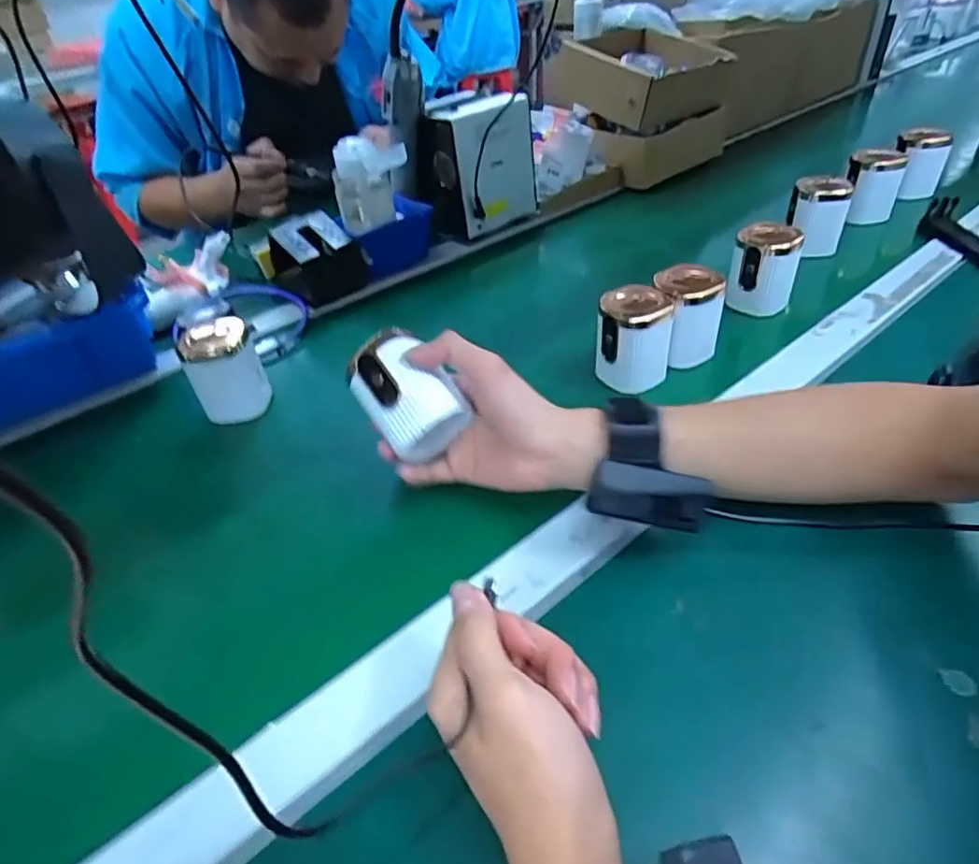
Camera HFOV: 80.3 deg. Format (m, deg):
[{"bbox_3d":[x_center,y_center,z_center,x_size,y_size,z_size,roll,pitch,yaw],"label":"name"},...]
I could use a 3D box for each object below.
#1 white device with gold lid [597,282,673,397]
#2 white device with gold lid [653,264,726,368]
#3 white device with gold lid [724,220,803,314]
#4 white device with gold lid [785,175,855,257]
[{"bbox_3d":[0.124,-0.080,0.494,0.057,0.076,0.051,15,45,21],"label":"white device with gold lid"},{"bbox_3d":[0.171,-0.102,0.512,0.061,0.072,0.051,-17,43,-14],"label":"white device with gold lid"},{"bbox_3d":[0.267,-0.159,0.568,0.058,0.068,0.053,10,44,16],"label":"white device with gold lid"},{"bbox_3d":[0.373,-0.248,0.661,0.060,0.069,0.068,15,45,21],"label":"white device with gold lid"}]

